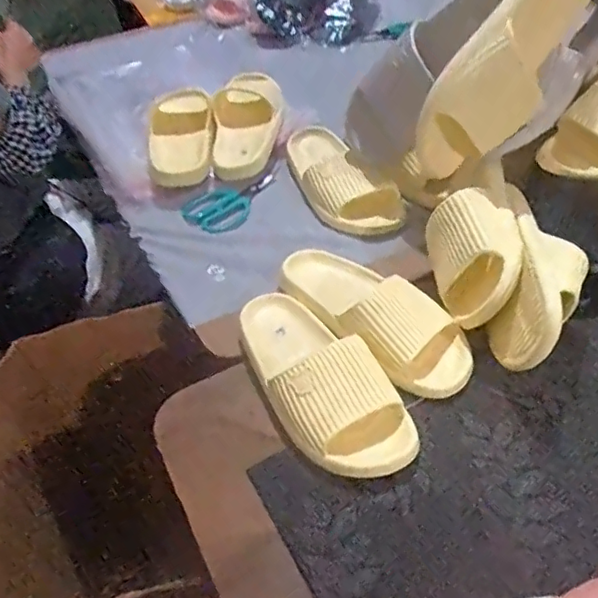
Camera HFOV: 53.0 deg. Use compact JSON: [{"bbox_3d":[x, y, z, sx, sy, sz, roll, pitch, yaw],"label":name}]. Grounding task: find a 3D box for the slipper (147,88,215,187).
[{"bbox_3d":[-0.172,-0.250,0.900,0.088,0.069,0.222,-7,44,-1],"label":"slipper"}]

